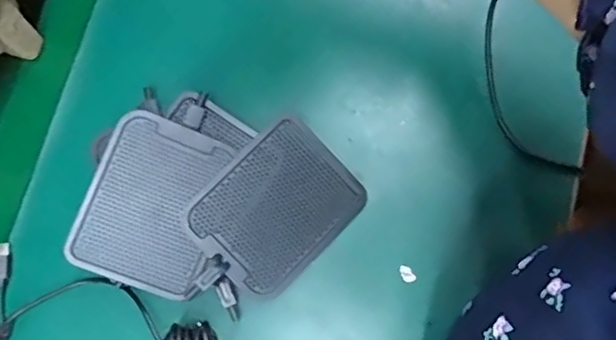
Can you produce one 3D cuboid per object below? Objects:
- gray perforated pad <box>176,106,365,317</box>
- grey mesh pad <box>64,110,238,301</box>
[{"bbox_3d":[-0.024,0.028,0.381,0.113,0.006,0.081,-45,98,-12],"label":"gray perforated pad"},{"bbox_3d":[-0.092,0.020,0.366,0.076,0.004,0.098,21,83,-9],"label":"grey mesh pad"}]

